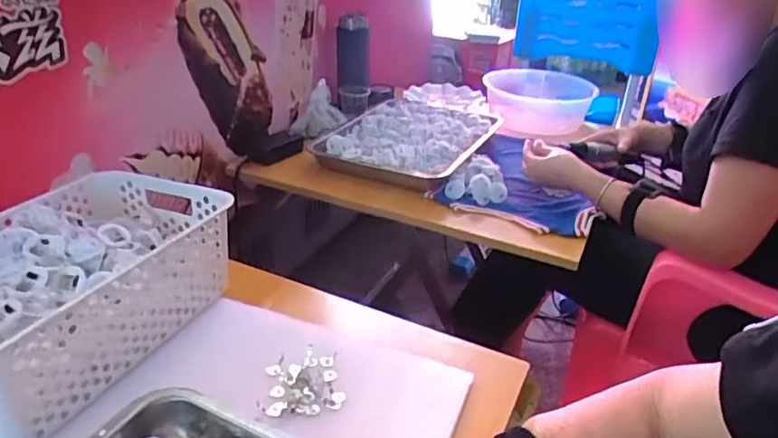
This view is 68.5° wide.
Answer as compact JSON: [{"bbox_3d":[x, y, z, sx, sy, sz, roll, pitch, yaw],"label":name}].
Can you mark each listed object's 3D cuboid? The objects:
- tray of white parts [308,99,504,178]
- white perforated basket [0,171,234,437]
[{"bbox_3d":[0.045,-0.166,1.087,0.269,0.036,0.352,16,30,23],"label":"tray of white parts"},{"bbox_3d":[-0.341,0.067,0.595,0.218,0.108,0.322,14,29,20],"label":"white perforated basket"}]

